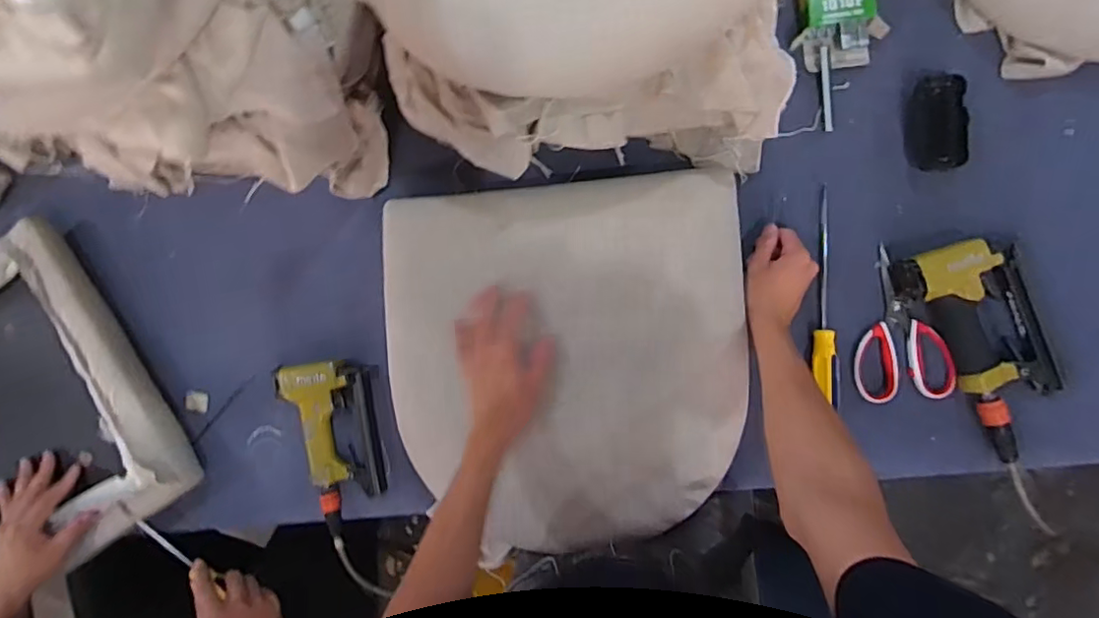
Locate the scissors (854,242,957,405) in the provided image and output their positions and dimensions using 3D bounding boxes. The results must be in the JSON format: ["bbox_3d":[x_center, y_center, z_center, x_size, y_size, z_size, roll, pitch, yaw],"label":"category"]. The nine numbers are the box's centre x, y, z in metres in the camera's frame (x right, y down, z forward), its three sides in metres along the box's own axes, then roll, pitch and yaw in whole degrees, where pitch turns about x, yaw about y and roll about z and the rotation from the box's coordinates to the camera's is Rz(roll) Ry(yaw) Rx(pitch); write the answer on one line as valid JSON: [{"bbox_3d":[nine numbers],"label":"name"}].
[{"bbox_3d":[0.415,0.019,0.680,0.105,0.016,0.178,-7,90,9],"label":"scissors"}]

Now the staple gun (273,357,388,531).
[{"bbox_3d":[-0.297,0.195,0.811,0.131,0.057,0.248,-9,89,9],"label":"staple gun"}]

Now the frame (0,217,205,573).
[{"bbox_3d":[-0.827,0.190,0.854,0.478,0.074,0.464,-32,86,8],"label":"frame"}]

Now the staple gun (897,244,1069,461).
[{"bbox_3d":[0.512,0.035,0.656,0.124,0.044,0.253,-28,86,8],"label":"staple gun"}]

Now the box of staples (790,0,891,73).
[{"bbox_3d":[0.345,-0.368,0.674,0.096,0.030,0.150,-6,90,9],"label":"box of staples"}]

